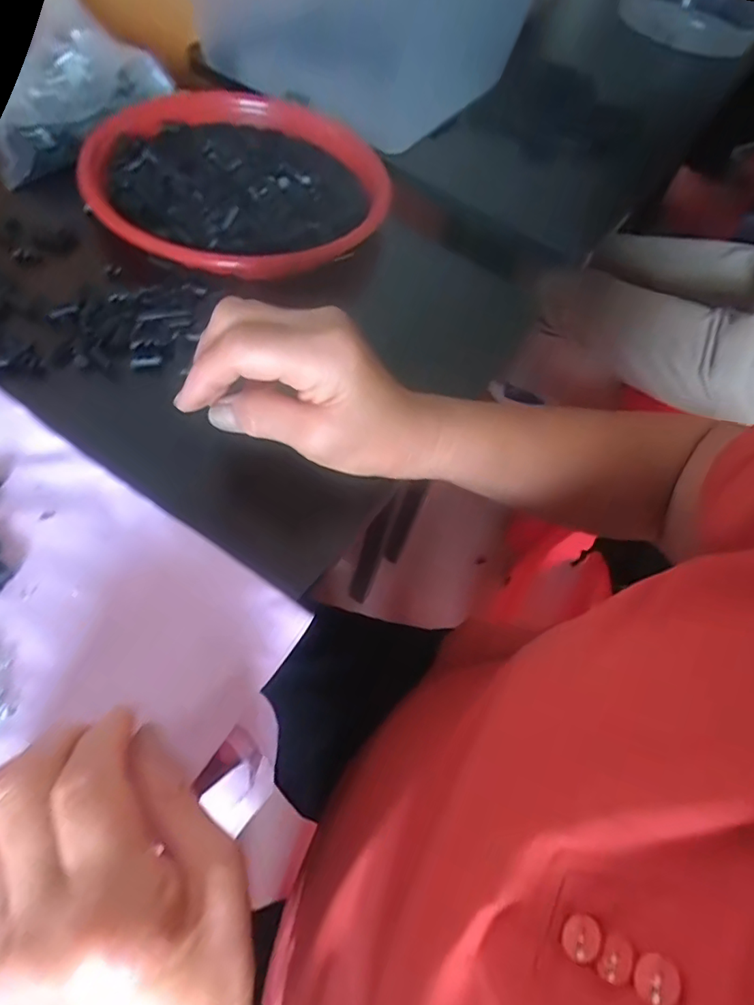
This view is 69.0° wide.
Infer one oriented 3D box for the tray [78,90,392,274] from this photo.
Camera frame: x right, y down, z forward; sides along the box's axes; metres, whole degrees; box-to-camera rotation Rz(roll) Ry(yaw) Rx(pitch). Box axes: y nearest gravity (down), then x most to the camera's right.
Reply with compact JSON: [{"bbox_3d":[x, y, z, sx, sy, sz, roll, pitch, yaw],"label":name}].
[{"bbox_3d":[-0.109,-0.264,0.450,0.235,0.039,0.234,-20,65,-20],"label":"tray"}]

